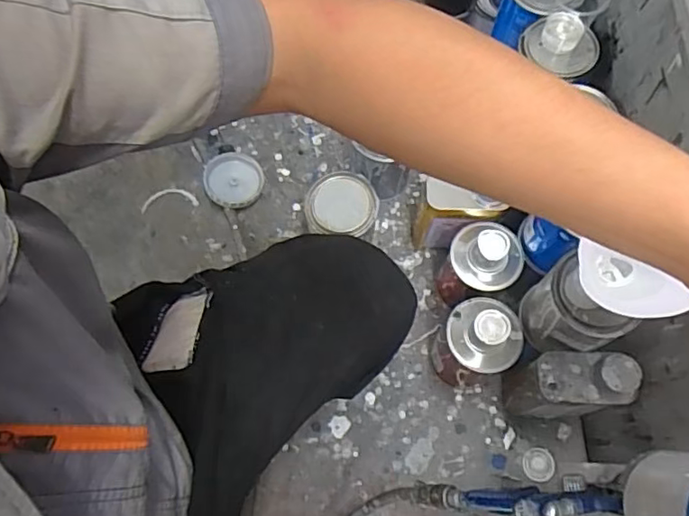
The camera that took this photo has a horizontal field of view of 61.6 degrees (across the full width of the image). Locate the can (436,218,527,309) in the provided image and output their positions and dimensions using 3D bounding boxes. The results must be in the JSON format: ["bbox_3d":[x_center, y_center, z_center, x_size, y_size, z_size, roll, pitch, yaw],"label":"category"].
[{"bbox_3d":[0.192,0.017,0.849,0.115,0.182,0.100,-39,75,-13],"label":"can"}]

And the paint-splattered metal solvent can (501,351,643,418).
[{"bbox_3d":[0.286,0.172,0.775,0.119,0.215,0.066,2,70,0],"label":"paint-splattered metal solvent can"}]

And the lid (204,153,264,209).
[{"bbox_3d":[-0.190,-0.135,0.993,0.098,0.023,0.108,-12,71,-5],"label":"lid"}]

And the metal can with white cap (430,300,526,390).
[{"bbox_3d":[0.182,0.118,0.808,0.099,0.190,0.097,0,71,-1],"label":"metal can with white cap"}]

